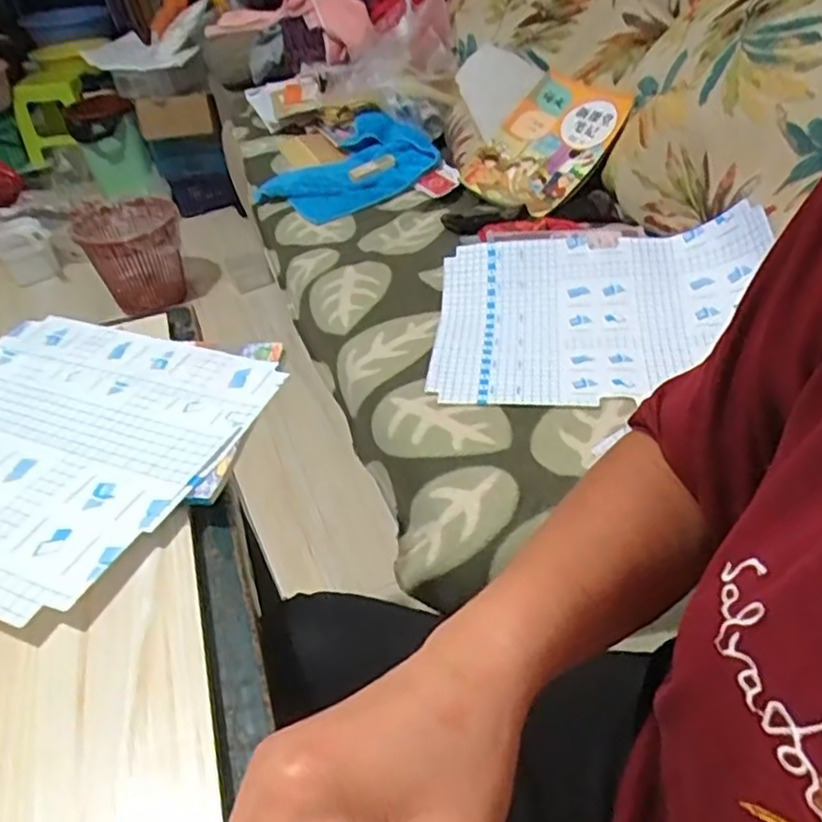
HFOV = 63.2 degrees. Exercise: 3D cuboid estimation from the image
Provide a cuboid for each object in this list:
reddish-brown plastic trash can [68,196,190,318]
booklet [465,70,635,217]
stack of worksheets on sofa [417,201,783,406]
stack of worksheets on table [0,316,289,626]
[{"bbox_3d":[-0.719,-0.395,1.768,0.255,0.287,0.257,-18,42,-13],"label":"reddish-brown plastic trash can"},{"bbox_3d":[0.235,-0.451,1.120,0.272,0.044,0.196,-46,60,-1],"label":"booklet"},{"bbox_3d":[0.221,-0.135,0.811,0.389,0.114,0.289,1,43,5],"label":"stack of worksheets on sofa"},{"bbox_3d":[-0.288,0.010,0.510,0.306,0.026,0.266,11,43,19],"label":"stack of worksheets on table"}]

